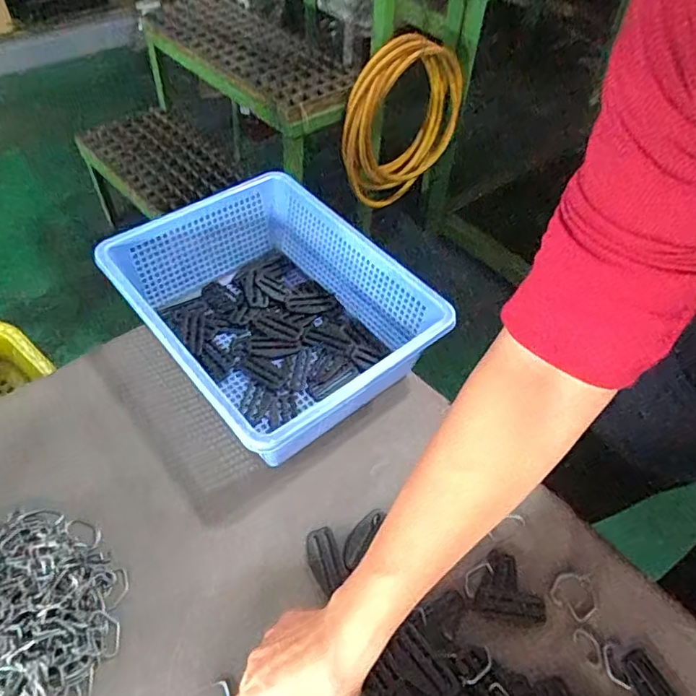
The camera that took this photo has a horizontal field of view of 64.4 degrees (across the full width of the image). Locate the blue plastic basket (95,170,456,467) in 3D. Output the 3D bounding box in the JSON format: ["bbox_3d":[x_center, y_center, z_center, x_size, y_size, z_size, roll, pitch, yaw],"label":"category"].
[{"bbox_3d":[-0.078,-0.035,0.581,0.236,0.103,0.295,-32,60,-26],"label":"blue plastic basket"}]

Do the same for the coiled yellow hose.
[{"bbox_3d":[0.143,-0.548,1.365,0.112,0.380,0.380,33,57,21],"label":"coiled yellow hose"}]

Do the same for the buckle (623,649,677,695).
[{"bbox_3d":[0.237,0.264,0.425,0.029,0.004,0.057,-19,55,-18],"label":"buckle"}]

